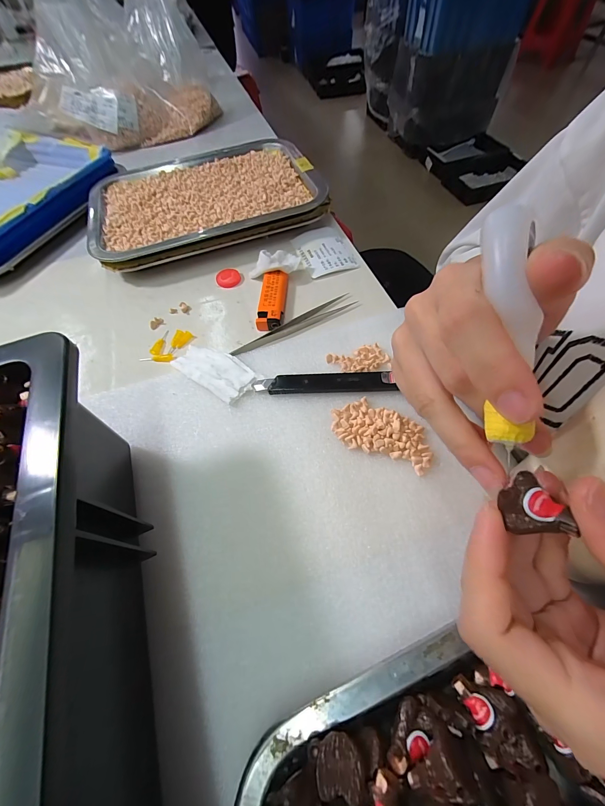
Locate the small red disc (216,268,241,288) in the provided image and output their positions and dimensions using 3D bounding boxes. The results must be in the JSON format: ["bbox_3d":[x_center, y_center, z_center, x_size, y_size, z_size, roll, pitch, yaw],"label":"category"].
[{"bbox_3d":[-0.079,-0.132,0.326,0.025,0.008,0.022,-8,60,-2],"label":"small red disc"}]

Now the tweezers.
[{"bbox_3d":[-0.007,-0.073,0.283,0.126,0.004,0.015,-29,63,-13],"label":"tweezers"}]

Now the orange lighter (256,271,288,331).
[{"bbox_3d":[-0.029,-0.100,0.297,0.024,0.013,0.066,2,60,4],"label":"orange lighter"}]

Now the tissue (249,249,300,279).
[{"bbox_3d":[-0.029,-0.140,0.312,0.052,0.021,0.022,-6,60,0],"label":"tissue"}]

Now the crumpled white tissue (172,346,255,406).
[{"bbox_3d":[-0.075,-0.029,0.259,0.074,0.007,0.035,31,66,19],"label":"crumpled white tissue"}]

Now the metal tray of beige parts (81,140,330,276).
[{"bbox_3d":[-0.122,-0.247,0.372,0.267,0.034,0.190,-19,61,-8],"label":"metal tray of beige parts"}]

